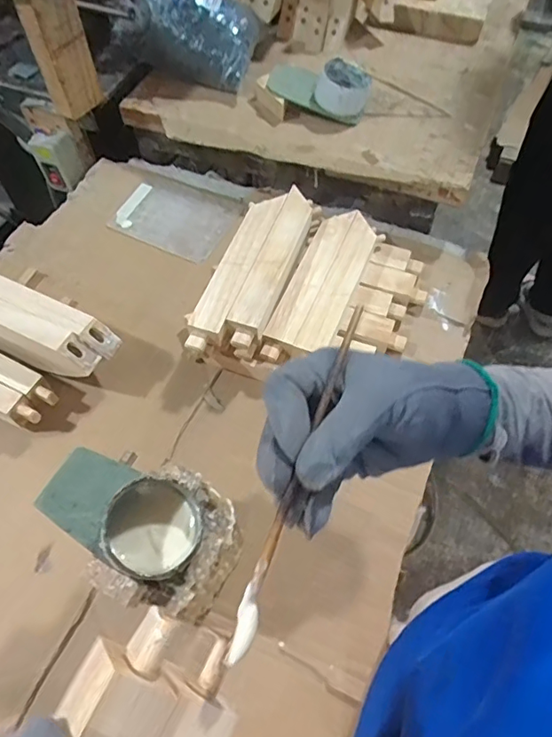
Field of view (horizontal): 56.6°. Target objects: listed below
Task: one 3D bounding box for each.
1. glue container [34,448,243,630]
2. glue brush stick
[{"bbox_3d":[-0.121,0.158,0.492,0.165,0.153,0.123,29,64,16],"label":"glue container"},{"bbox_3d":[0.016,0.043,0.252,0.009,0.006,0.188,18,61,11],"label":"glue brush stick"}]

